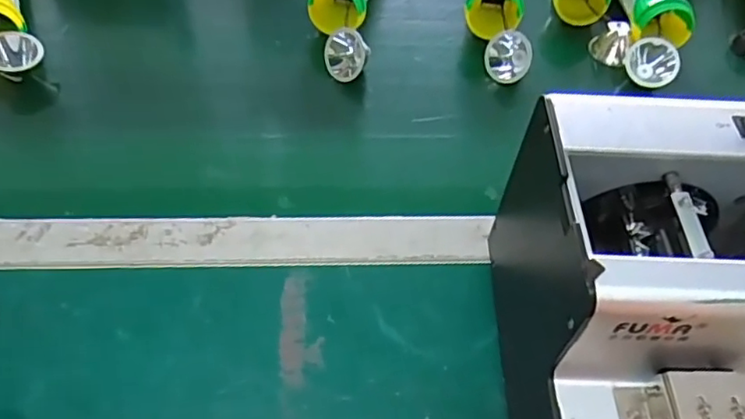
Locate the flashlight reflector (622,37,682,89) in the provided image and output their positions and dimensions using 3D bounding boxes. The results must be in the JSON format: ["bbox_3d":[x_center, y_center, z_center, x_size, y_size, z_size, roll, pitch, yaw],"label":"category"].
[{"bbox_3d":[0.241,-0.127,0.521,0.045,0.045,0.023,31,56,18],"label":"flashlight reflector"}]

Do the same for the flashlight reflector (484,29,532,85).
[{"bbox_3d":[0.119,-0.135,0.532,0.039,0.044,0.025,17,30,7],"label":"flashlight reflector"}]

